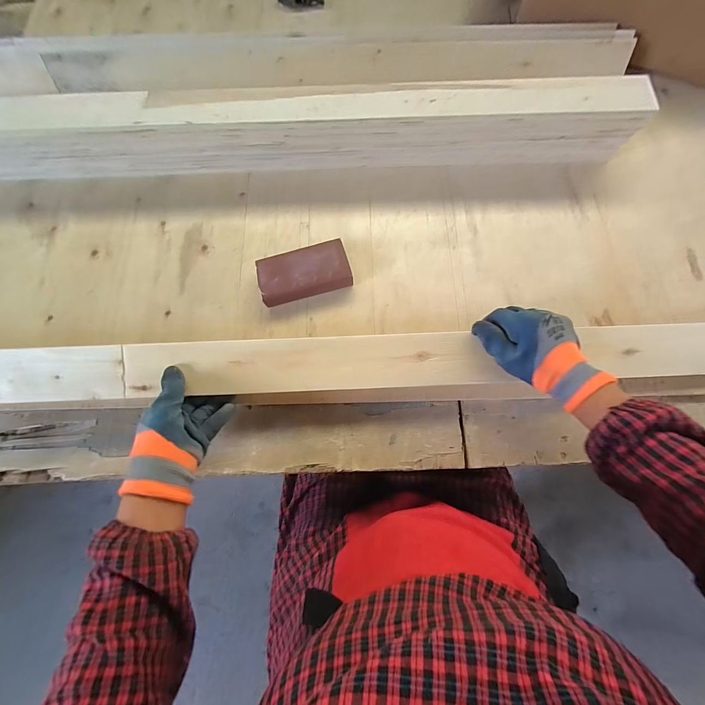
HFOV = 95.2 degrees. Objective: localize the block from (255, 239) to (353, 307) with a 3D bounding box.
[{"bbox_3d":[-0.071,-0.116,0.486,0.131,0.033,0.073,-15,72,-3],"label":"block"}]

